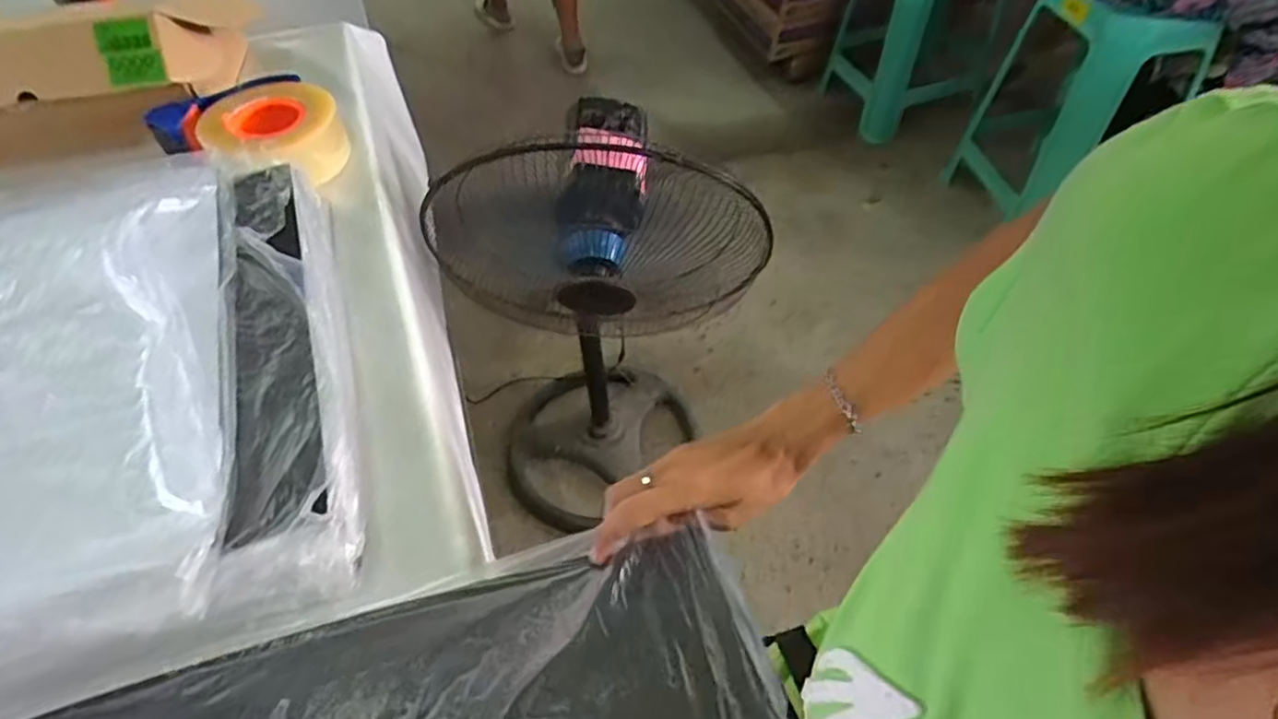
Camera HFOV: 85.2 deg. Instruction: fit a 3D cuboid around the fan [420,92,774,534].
[{"bbox_3d":[-0.087,-0.039,1.117,0.343,0.886,0.424,-22,54,-16],"label":"fan"}]

